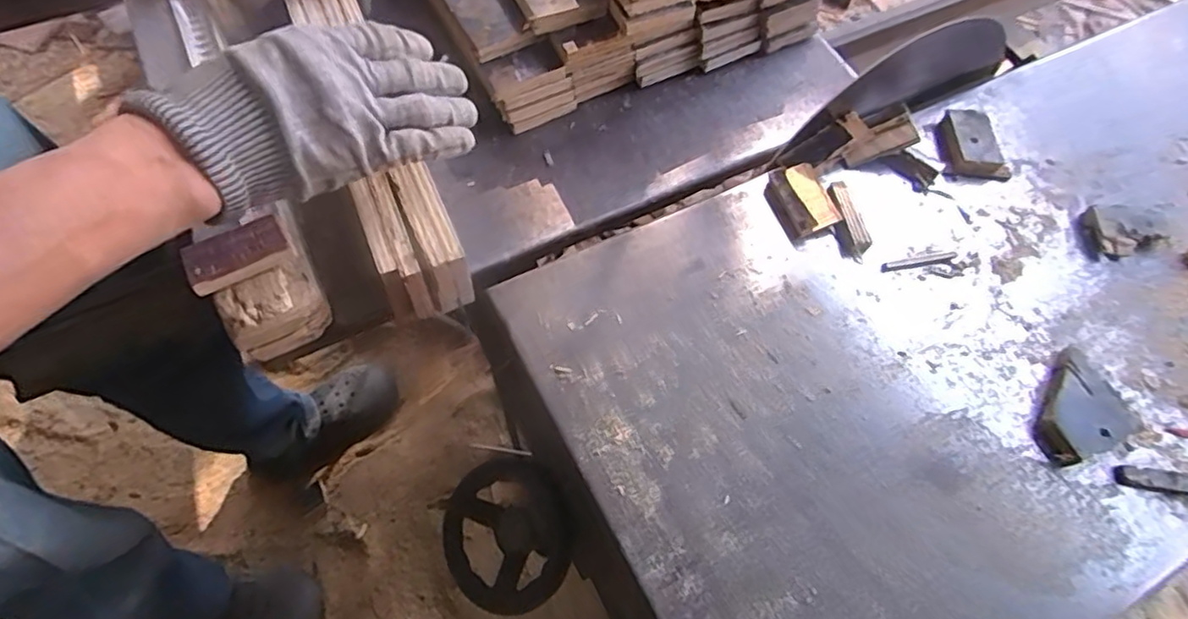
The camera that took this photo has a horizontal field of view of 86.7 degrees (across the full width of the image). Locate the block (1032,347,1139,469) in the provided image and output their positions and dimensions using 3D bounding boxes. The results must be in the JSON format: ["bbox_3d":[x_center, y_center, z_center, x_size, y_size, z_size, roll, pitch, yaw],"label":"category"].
[{"bbox_3d":[0.339,0.071,0.447,0.068,0.015,0.065,-21,66,-14],"label":"block"}]

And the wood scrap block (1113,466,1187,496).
[{"bbox_3d":[0.392,0.118,0.431,0.065,0.004,0.015,7,63,0],"label":"wood scrap block"}]

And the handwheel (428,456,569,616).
[{"bbox_3d":[-0.074,0.191,0.541,0.107,0.030,0.122,-32,69,1],"label":"handwheel"}]

